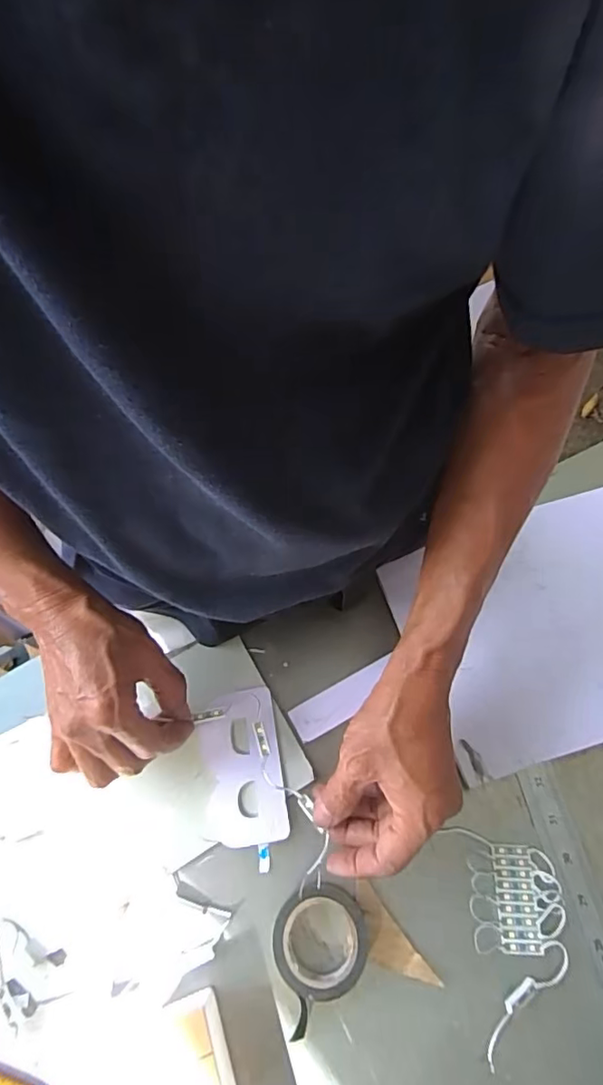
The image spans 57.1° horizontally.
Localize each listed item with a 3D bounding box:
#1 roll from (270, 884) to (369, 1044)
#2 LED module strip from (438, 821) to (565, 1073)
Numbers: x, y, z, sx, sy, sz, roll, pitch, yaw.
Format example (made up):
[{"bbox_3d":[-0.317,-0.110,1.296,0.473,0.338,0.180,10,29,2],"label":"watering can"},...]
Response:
[{"bbox_3d":[0.007,0.264,0.361,0.076,0.021,0.059,-38,68,-16],"label":"roll"},{"bbox_3d":[0.141,0.253,0.368,0.070,0.011,0.117,-8,64,-2],"label":"LED module strip"}]

